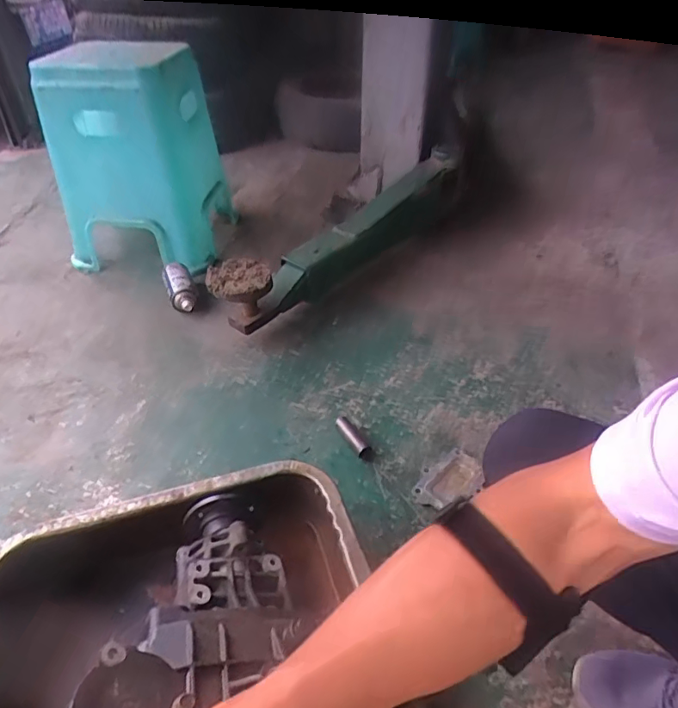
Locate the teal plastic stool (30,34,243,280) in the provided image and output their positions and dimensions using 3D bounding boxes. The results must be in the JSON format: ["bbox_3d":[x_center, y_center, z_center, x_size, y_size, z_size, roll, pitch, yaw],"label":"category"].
[{"bbox_3d":[-0.461,-0.482,1.252,0.326,0.447,0.320,8,40,10],"label":"teal plastic stool"}]

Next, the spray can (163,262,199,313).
[{"bbox_3d":[-0.366,-0.159,1.191,0.062,0.057,0.160,-15,42,-17],"label":"spray can"}]

